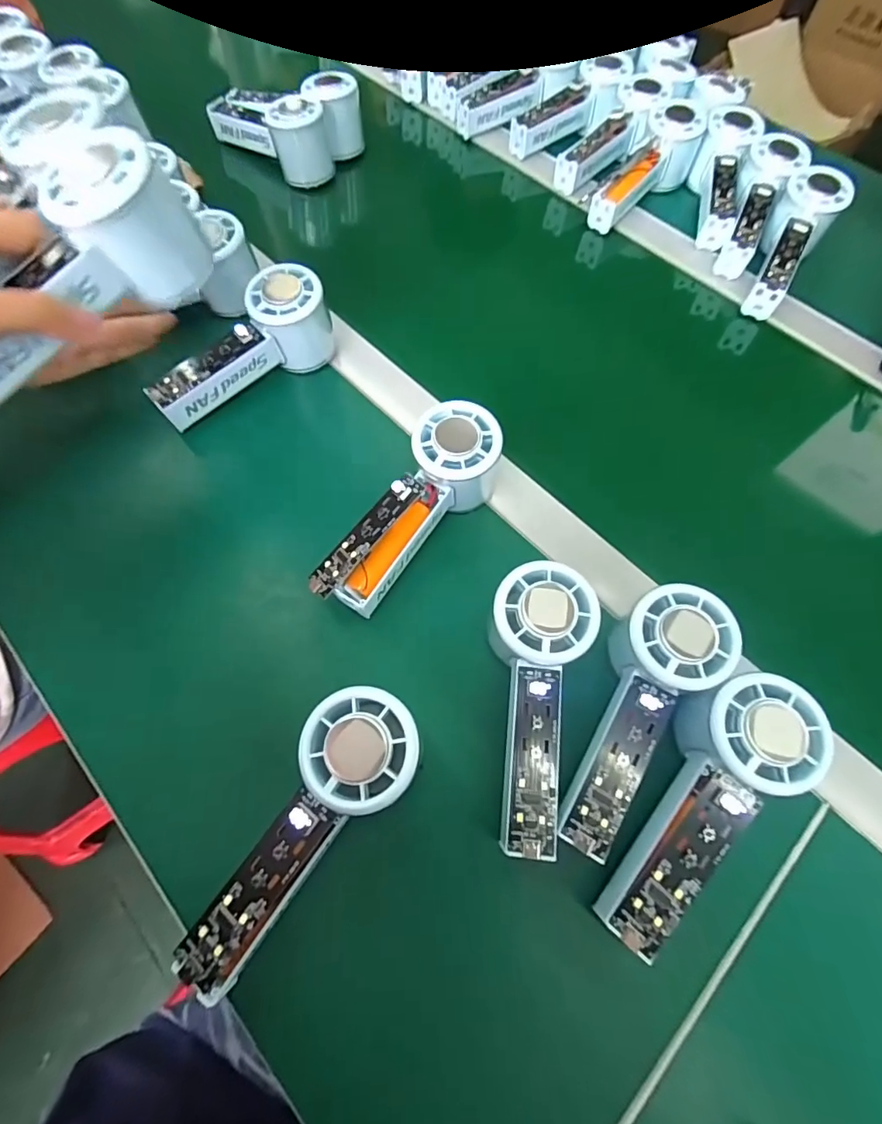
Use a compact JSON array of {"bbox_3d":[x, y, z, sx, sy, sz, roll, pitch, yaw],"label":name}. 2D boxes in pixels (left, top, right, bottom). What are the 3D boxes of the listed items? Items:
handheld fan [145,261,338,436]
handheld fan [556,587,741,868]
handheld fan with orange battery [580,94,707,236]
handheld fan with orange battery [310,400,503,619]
[{"bbox_3d":[-0.154,-0.166,0.382,0.144,0.059,0.046,-34,71,-16],"label":"handheld fan"},{"bbox_3d":[0.109,0.085,0.284,0.053,0.053,0.147,27,81,10],"label":"handheld fan"},{"bbox_3d":[0.211,-0.407,0.526,0.164,0.059,0.055,-45,74,-5],"label":"handheld fan with orange battery"},{"bbox_3d":[-0.017,-0.031,0.327,0.054,0.058,0.149,31,68,11],"label":"handheld fan with orange battery"}]

